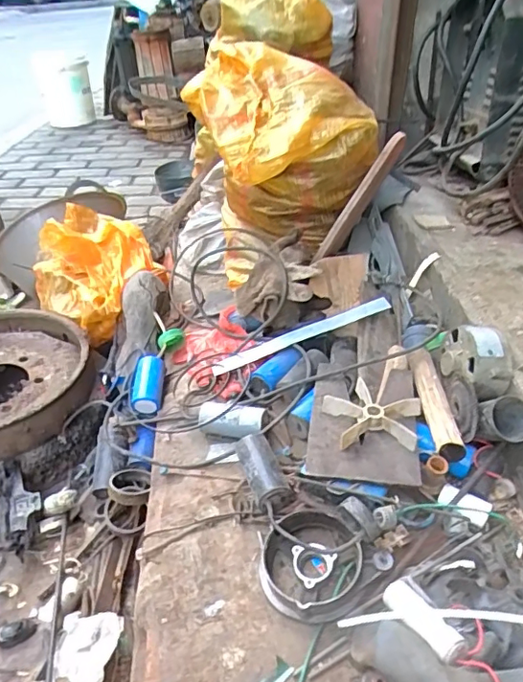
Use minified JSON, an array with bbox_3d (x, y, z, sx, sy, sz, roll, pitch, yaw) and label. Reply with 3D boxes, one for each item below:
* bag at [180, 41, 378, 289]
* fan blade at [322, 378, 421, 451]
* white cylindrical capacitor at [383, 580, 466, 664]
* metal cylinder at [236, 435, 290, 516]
[{"bbox_3d":[0.003,-0.336,1.059,0.255,0.396,0.347,-28,42,-34],"label":"bag"},{"bbox_3d":[0.154,0.107,0.755,0.133,0.032,0.123,-1,34,0],"label":"fan blade"},{"bbox_3d":[0.171,0.295,0.571,0.034,0.032,0.101,-15,11,-19],"label":"white cylindrical capacitor"},{"bbox_3d":[0.001,0.181,0.743,0.048,0.045,0.119,-15,50,-19],"label":"metal cylinder"}]

